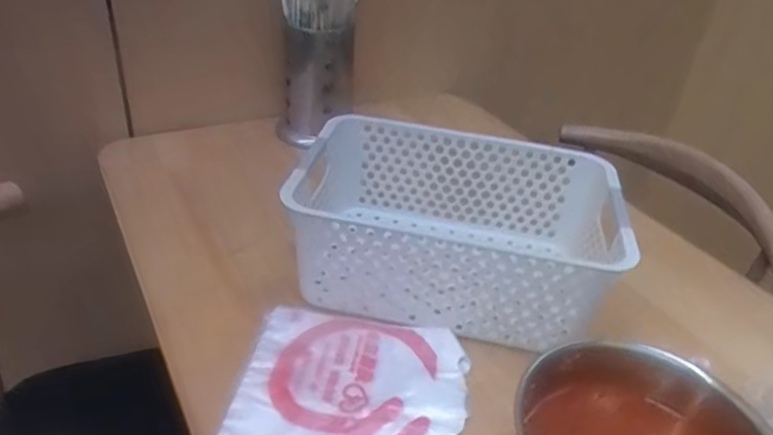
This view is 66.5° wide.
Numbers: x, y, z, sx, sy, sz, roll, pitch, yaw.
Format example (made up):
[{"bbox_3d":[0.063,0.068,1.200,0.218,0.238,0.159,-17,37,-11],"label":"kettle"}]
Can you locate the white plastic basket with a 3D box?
[{"bbox_3d":[0.067,0.008,0.588,0.297,0.114,0.206,10,34,6],"label":"white plastic basket"}]

